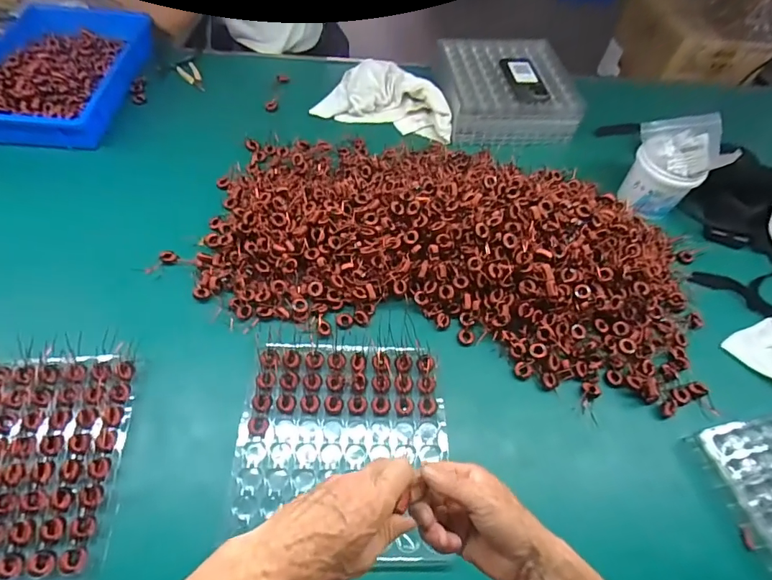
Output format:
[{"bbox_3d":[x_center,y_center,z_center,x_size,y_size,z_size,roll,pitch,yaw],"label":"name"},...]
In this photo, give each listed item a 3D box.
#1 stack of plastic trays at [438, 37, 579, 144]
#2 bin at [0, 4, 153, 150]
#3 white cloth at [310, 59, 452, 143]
[{"bbox_3d":[0.274,-0.483,1.058,0.306,0.088,0.318,1,55,-4],"label":"stack of plastic trays"},{"bbox_3d":[-0.751,-0.503,1.018,0.319,0.068,0.477,0,55,-5],"label":"bin"},{"bbox_3d":[0.008,-0.449,1.029,0.316,0.081,0.153,15,56,6],"label":"white cloth"}]

